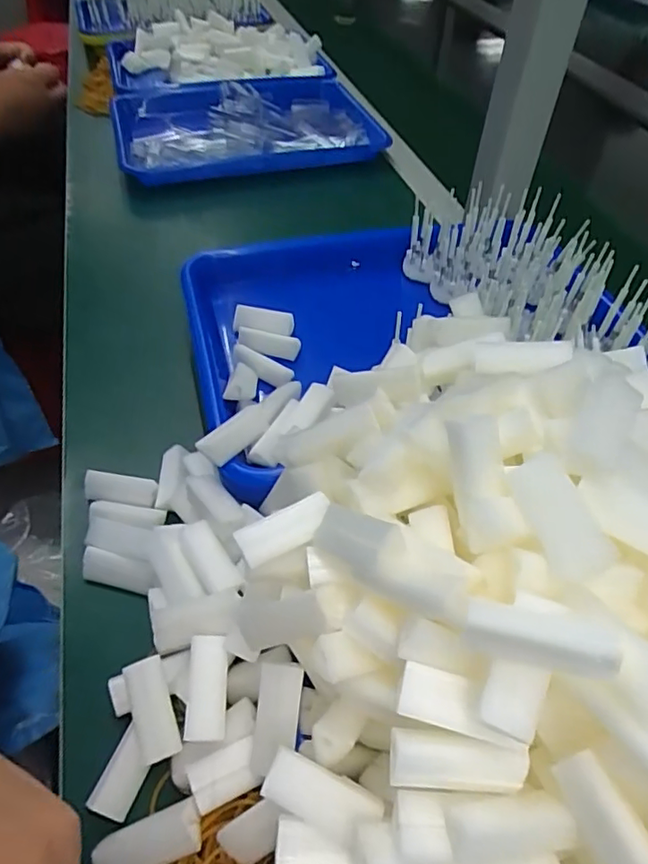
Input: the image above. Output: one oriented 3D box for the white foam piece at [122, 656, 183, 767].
[{"bbox_3d":[-0.084,0.135,0.273,0.019,0.009,0.045,-16,73,-16],"label":"white foam piece"}]

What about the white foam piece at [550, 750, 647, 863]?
[{"bbox_3d":[0.089,0.124,0.173,0.012,0.017,0.044,-16,52,-16],"label":"white foam piece"}]

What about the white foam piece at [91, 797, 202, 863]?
[{"bbox_3d":[-0.076,0.180,0.245,0.047,0.008,0.020,-24,53,-2],"label":"white foam piece"}]

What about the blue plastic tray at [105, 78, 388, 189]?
[{"bbox_3d":[-0.107,-0.422,0.759,0.328,0.028,0.271,-12,51,-13],"label":"blue plastic tray"}]

